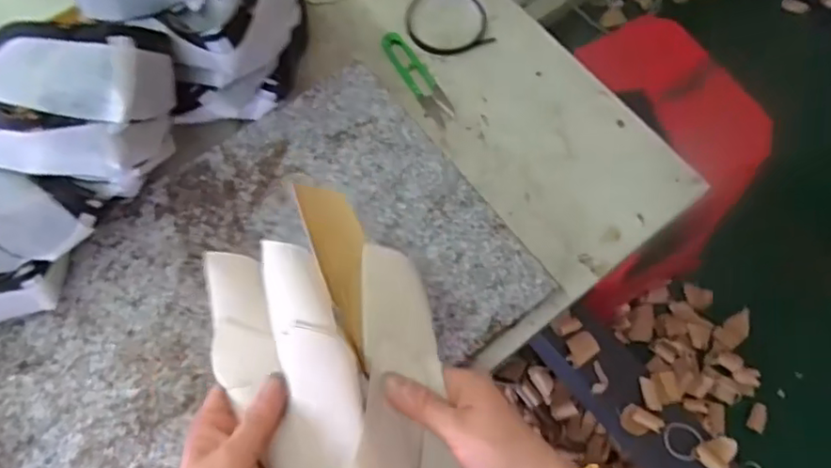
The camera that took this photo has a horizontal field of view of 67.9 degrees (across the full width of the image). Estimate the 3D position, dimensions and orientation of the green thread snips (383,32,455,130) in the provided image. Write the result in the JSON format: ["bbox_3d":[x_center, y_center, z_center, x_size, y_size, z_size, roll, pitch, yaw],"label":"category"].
[{"bbox_3d":[0.002,-0.164,0.644,0.029,0.010,0.128,-25,70,-11],"label":"green thread snips"}]

